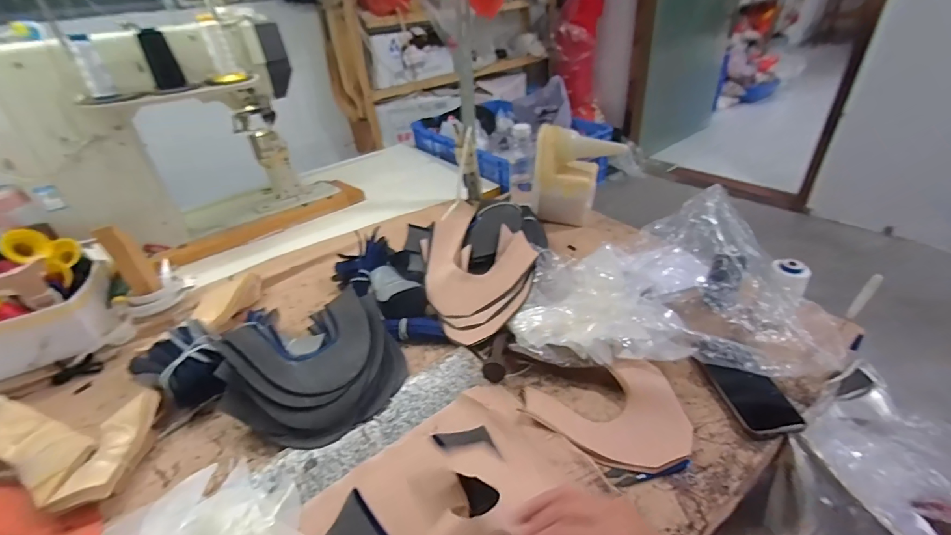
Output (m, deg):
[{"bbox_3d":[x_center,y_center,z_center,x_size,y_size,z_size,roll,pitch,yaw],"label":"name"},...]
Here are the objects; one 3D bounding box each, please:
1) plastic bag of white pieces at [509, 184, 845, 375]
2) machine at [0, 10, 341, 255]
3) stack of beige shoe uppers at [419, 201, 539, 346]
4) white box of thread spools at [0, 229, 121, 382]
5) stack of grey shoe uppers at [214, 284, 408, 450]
[{"bbox_3d":[0.267,0.033,0.627,0.421,0.130,0.281,-6,35,-1],"label":"plastic bag of white pieces"},{"bbox_3d":[-0.660,-0.262,0.874,0.589,0.403,0.185,-28,41,-29],"label":"machine"},{"bbox_3d":[0.009,0.004,0.743,0.195,0.076,0.278,-11,35,-9],"label":"stack of beige shoe uppers"},{"bbox_3d":[-0.750,0.051,0.678,0.225,0.146,0.219,-31,43,-32],"label":"white box of thread spools"},{"bbox_3d":[-0.235,0.138,0.584,0.252,0.077,0.215,-24,39,-26],"label":"stack of grey shoe uppers"}]

